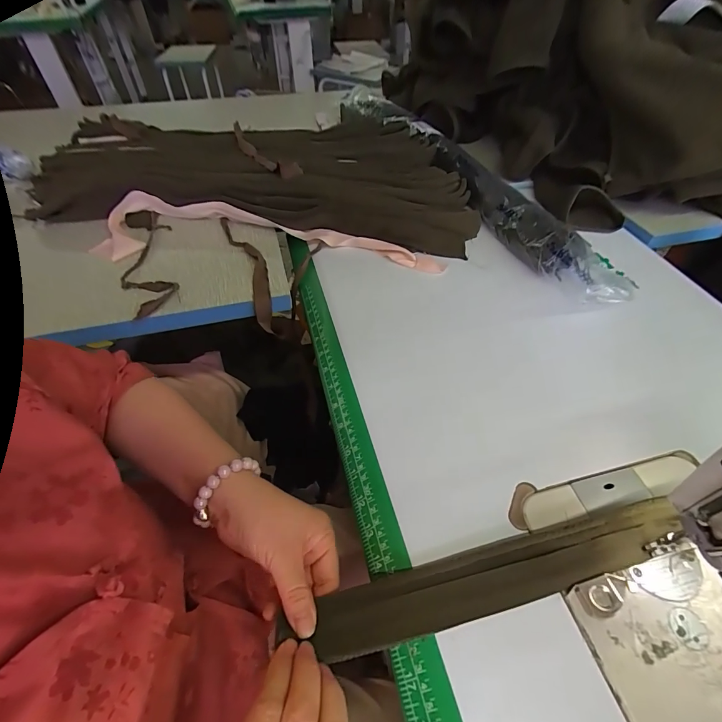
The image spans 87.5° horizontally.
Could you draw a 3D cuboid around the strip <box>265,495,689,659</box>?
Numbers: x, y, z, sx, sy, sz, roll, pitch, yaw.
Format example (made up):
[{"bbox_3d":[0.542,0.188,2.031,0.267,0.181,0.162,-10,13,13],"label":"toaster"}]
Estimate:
[{"bbox_3d":[0.097,0.156,0.273,0.297,0.018,0.042,-12,51,-9],"label":"strip"}]

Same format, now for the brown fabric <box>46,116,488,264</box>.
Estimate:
[{"bbox_3d":[-0.197,-0.326,0.658,0.763,0.061,0.366,6,50,6],"label":"brown fabric"}]

